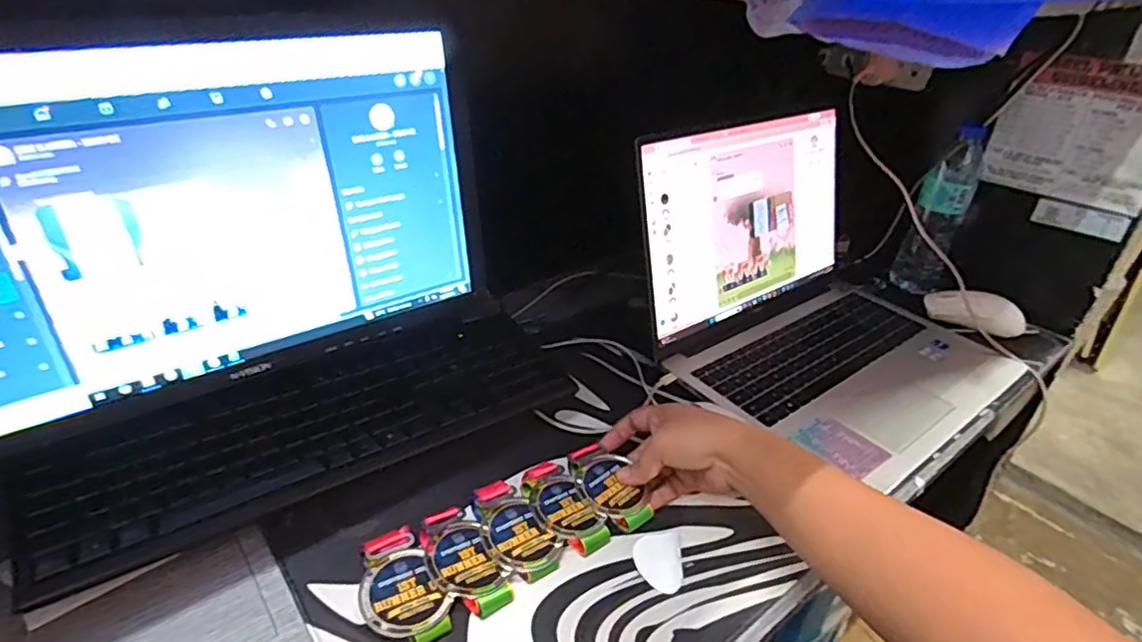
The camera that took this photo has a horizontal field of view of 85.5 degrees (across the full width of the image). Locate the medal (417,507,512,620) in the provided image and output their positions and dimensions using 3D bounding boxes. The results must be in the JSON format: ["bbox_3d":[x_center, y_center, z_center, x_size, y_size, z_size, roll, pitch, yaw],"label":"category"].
[{"bbox_3d":[-0.078,0.178,0.457,0.049,0.023,0.082,-18,39,-30],"label":"medal"}]

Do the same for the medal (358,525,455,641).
[{"bbox_3d":[-0.122,0.189,0.435,0.052,0.022,0.083,-19,39,-31],"label":"medal"}]

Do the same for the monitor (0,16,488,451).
[{"bbox_3d":[-0.272,-0.072,0.460,0.438,0.250,0.057,-19,38,-32],"label":"monitor"}]

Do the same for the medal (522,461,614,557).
[{"bbox_3d":[-0.007,0.152,0.505,0.045,0.018,0.087,-16,38,-28],"label":"medal"}]

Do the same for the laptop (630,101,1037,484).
[{"bbox_3d":[0.302,-0.053,0.677,0.366,0.218,0.334,-19,38,-32],"label":"laptop"}]

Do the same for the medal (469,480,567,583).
[{"bbox_3d":[-0.046,0.164,0.485,0.050,0.020,0.085,-21,40,-33],"label":"medal"}]

